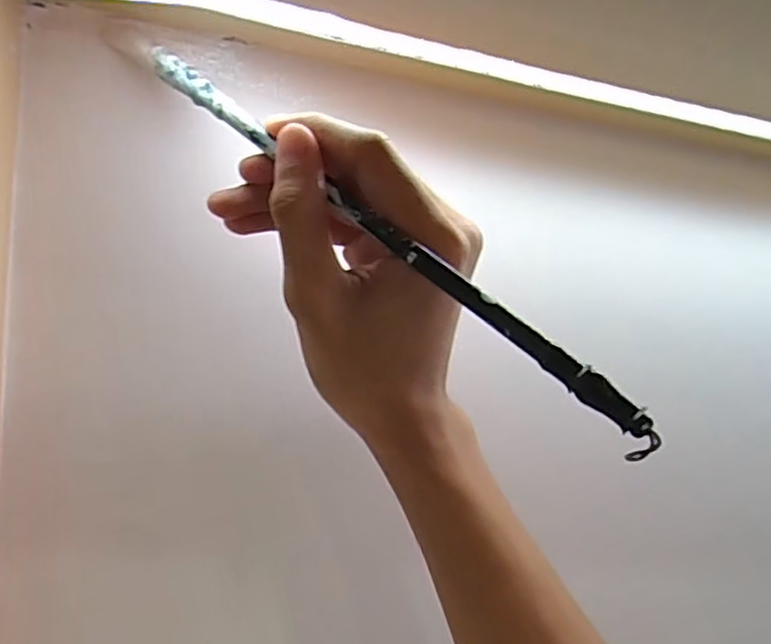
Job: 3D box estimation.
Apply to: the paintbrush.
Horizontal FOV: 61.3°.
[{"bbox_3d":[-0.008,-0.037,0.230,0.240,0.011,0.005,40,19,21],"label":"paintbrush"}]

